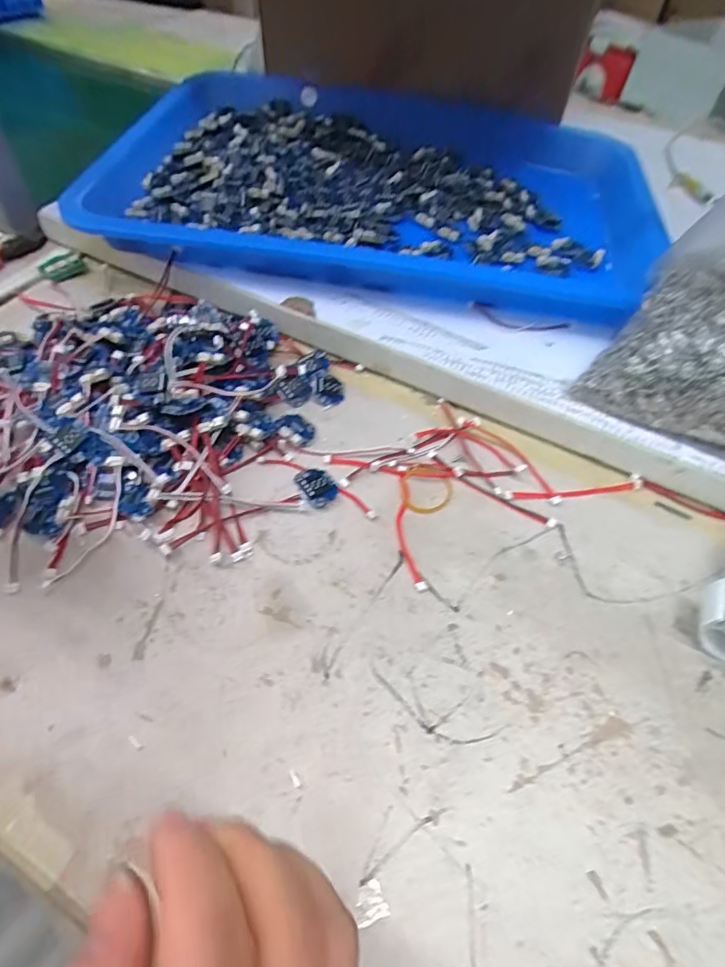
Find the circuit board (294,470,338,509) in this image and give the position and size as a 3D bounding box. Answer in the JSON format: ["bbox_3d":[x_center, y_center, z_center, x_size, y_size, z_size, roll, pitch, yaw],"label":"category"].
[{"bbox_3d":[-0.027,0.002,0.313,0.021,0.006,0.027,-28,60,-21],"label":"circuit board"}]

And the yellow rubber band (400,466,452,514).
[{"bbox_3d":[0.041,0.003,0.316,0.033,0.004,0.031,-4,54,-5],"label":"yellow rubber band"}]

